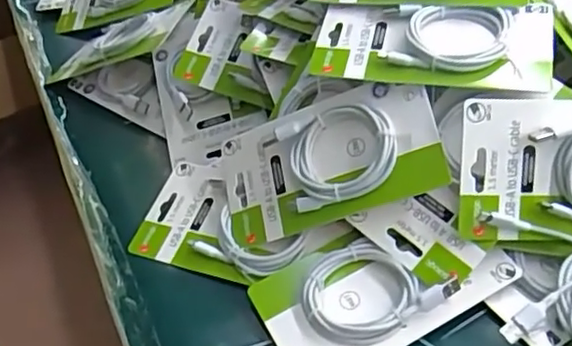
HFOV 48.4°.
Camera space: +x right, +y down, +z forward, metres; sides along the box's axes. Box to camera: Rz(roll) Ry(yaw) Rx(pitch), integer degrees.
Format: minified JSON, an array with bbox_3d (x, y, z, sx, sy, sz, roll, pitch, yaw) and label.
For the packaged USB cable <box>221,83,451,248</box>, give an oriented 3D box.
[{"bbox_3d":[0.028,-0.009,0.497,0.178,0.018,0.094,-20,67,23],"label":"packaged USB cable"}]

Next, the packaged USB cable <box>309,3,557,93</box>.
[{"bbox_3d":[0.113,-0.101,0.500,0.178,0.023,0.082,5,56,15],"label":"packaged USB cable"}]

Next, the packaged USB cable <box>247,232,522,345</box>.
[{"bbox_3d":[0.070,0.082,0.470,0.174,0.028,0.097,-20,45,-15],"label":"packaged USB cable"}]

